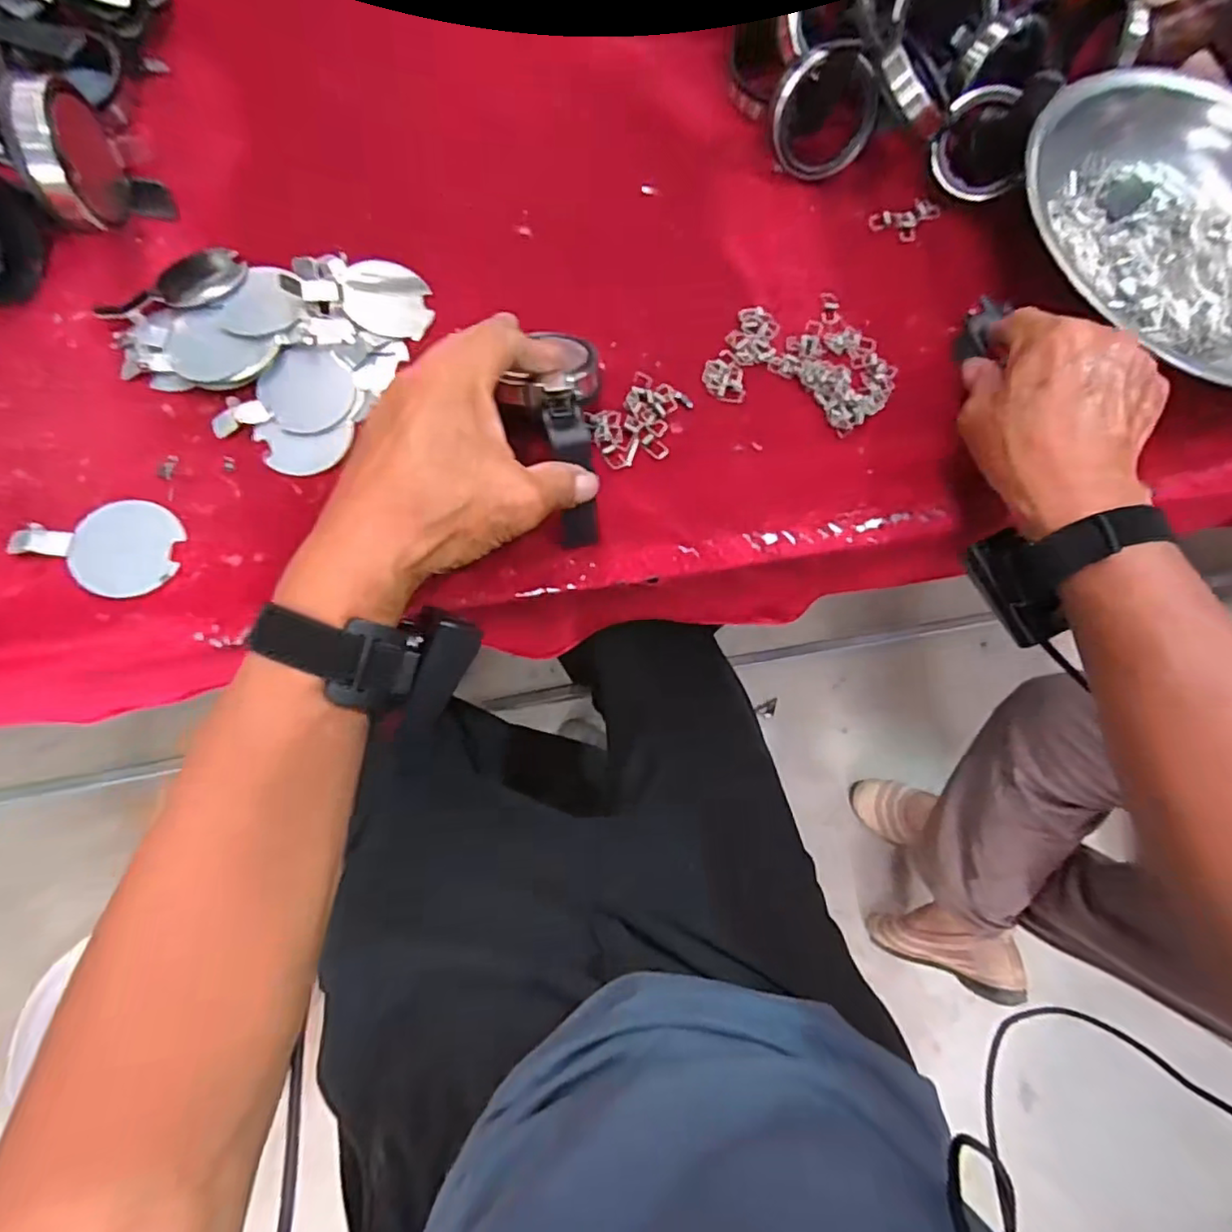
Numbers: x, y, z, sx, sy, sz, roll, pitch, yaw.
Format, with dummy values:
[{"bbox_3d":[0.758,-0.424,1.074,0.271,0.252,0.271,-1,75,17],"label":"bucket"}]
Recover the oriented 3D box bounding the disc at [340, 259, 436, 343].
[{"bbox_3d":[-0.142,-0.199,0.385,0.051,0.004,0.055,6,74,-20],"label":"disc"}]

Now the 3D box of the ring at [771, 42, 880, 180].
[{"bbox_3d":[0.141,-0.338,0.414,0.069,0.022,0.069,4,127,5],"label":"ring"}]

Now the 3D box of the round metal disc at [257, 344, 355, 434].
[{"bbox_3d":[-0.183,-0.135,0.363,0.049,0.004,0.051,2,76,-7],"label":"round metal disc"}]

